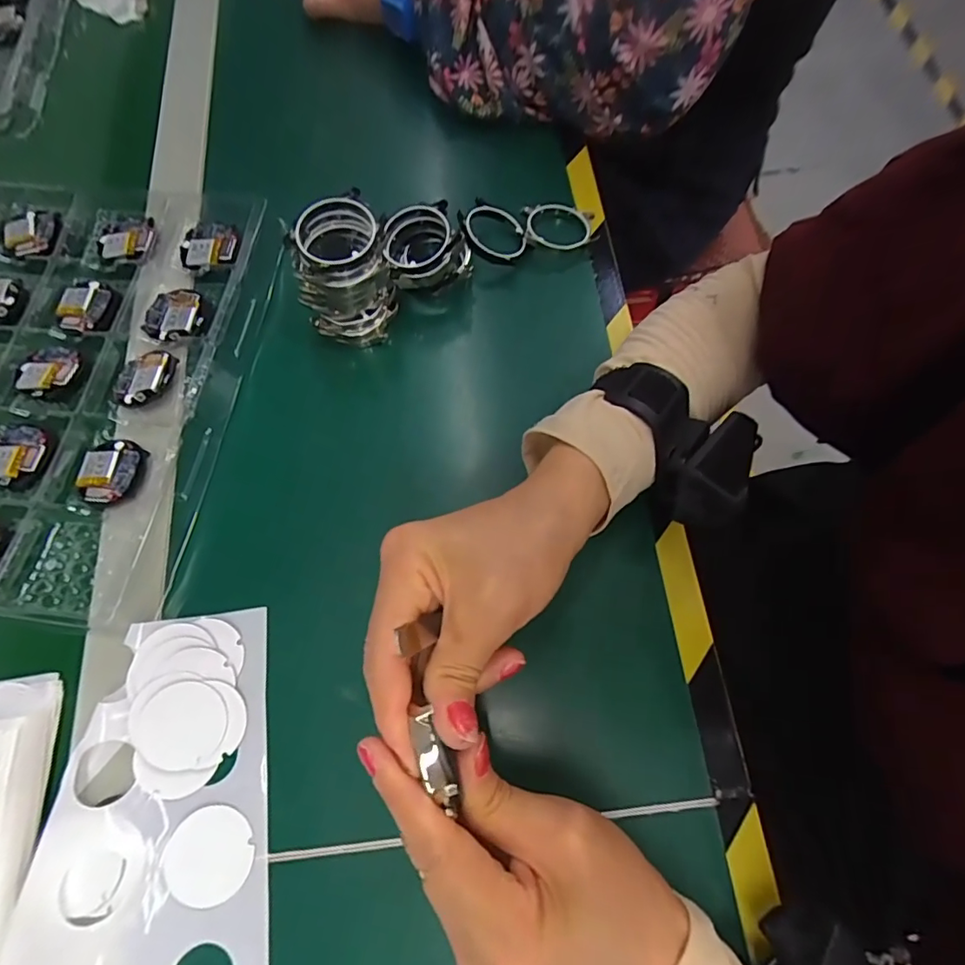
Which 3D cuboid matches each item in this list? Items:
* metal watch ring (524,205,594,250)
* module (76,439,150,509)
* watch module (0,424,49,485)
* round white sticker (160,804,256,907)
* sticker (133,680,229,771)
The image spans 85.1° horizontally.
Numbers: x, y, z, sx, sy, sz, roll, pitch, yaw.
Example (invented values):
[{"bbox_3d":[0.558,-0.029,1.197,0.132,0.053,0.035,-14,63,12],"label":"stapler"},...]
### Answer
[{"bbox_3d":[0.056,-0.184,0.376,0.050,0.010,0.045,-10,70,-2],"label":"metal watch ring"},{"bbox_3d":[-0.223,-0.005,0.317,0.037,0.012,0.042,9,67,1],"label":"module"},{"bbox_3d":[-0.293,-0.018,0.327,0.035,0.004,0.039,-1,69,1],"label":"watch module"},{"bbox_3d":[-0.131,0.179,0.252,0.040,0.004,0.040,1,70,-4],"label":"round white sticker"},{"bbox_3d":[-0.153,0.123,0.267,0.041,0.004,0.040,3,71,-9],"label":"sticker"}]

